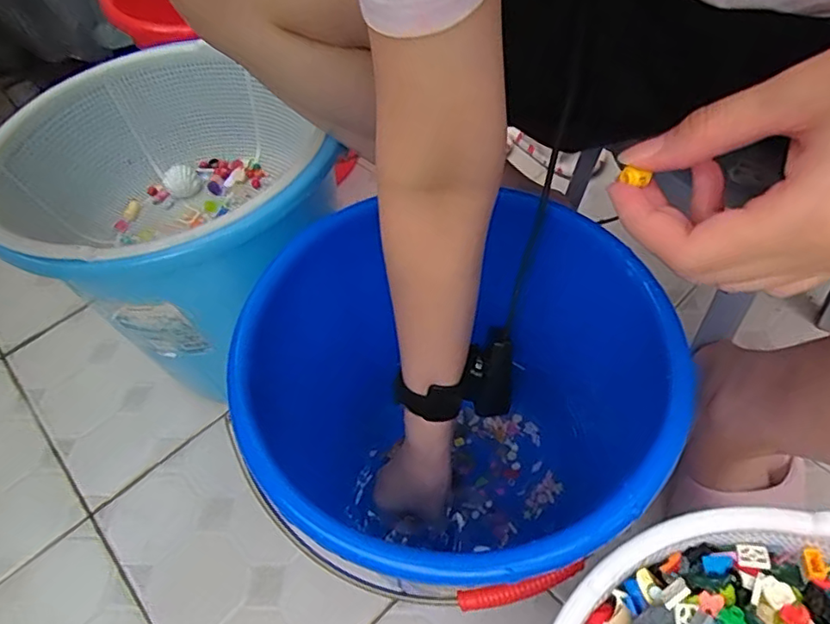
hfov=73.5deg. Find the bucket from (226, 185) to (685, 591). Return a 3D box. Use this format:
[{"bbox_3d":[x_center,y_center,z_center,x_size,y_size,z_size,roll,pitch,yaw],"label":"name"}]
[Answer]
[{"bbox_3d":[0.032,0.107,0.472,0.297,0.270,0.260,13,55,14],"label":"bucket"}]

